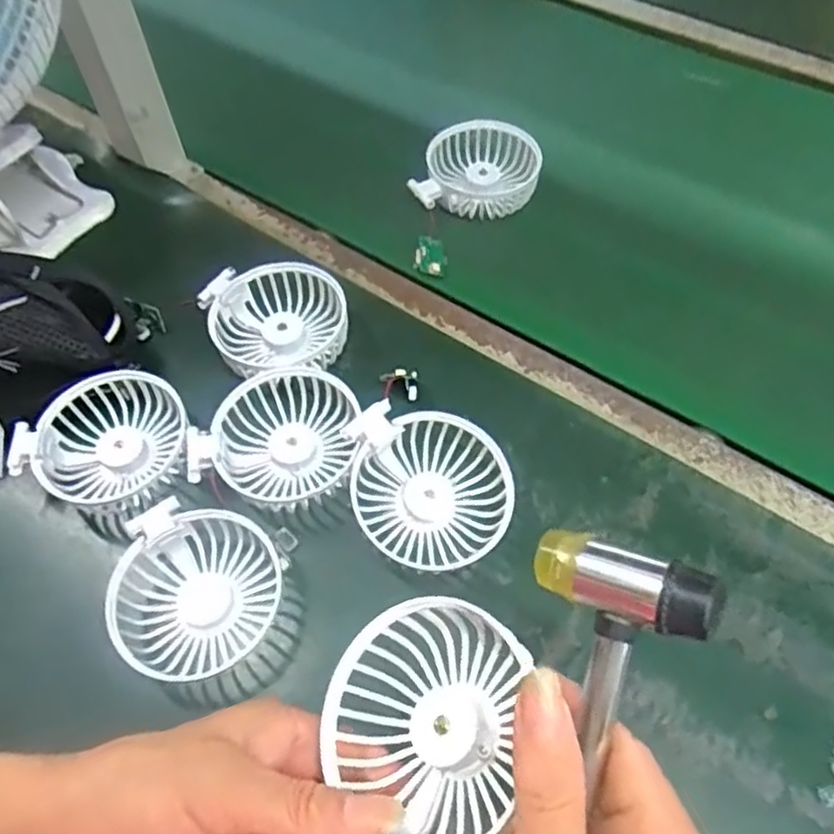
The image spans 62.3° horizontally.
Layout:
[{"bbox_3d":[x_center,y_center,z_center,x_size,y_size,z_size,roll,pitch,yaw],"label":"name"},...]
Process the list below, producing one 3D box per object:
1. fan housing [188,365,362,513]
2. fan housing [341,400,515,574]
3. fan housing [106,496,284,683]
[{"bbox_3d":[-0.084,0.010,0.417,0.099,0.036,0.082,-2,59,1],"label":"fan housing"},{"bbox_3d":[0.007,0.039,0.397,0.089,0.023,0.086,-2,85,-8],"label":"fan housing"},{"bbox_3d":[-0.120,0.098,0.381,0.081,0.048,0.085,-1,59,2],"label":"fan housing"}]

